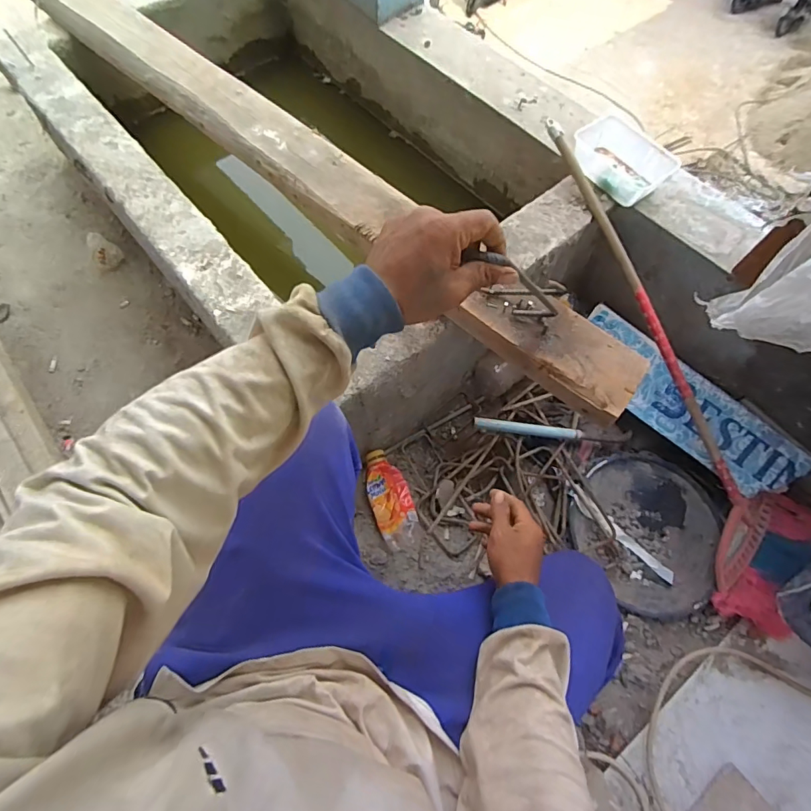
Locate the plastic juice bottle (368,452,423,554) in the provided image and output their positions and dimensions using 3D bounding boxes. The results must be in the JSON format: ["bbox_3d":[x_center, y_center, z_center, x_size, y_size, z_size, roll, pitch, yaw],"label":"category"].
[{"bbox_3d":[-0.028,0.176,0.874,0.076,0.036,0.186,-17,68,-9],"label":"plastic juice bottle"}]

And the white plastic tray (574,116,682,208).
[{"bbox_3d":[0.386,-0.445,0.834,0.117,0.047,0.174,-35,71,-15],"label":"white plastic tray"}]

